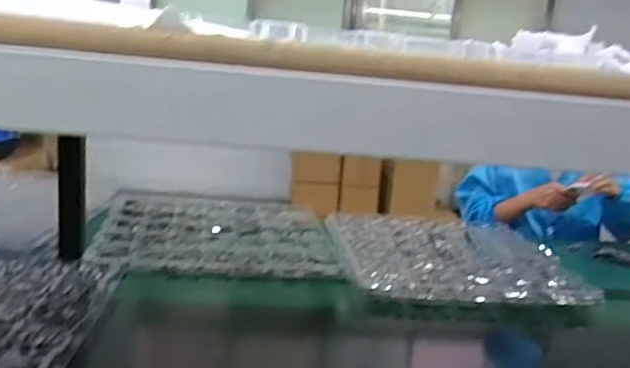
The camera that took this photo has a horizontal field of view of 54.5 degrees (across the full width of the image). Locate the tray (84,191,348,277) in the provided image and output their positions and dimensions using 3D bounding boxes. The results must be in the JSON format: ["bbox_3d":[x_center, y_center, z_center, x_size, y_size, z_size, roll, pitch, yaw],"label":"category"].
[{"bbox_3d":[-0.241,0.105,1.479,0.515,0.029,0.601,3,12,-11],"label":"tray"}]

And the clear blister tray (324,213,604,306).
[{"bbox_3d":[0.295,0.152,1.401,0.501,0.024,0.492,3,12,-4],"label":"clear blister tray"}]

